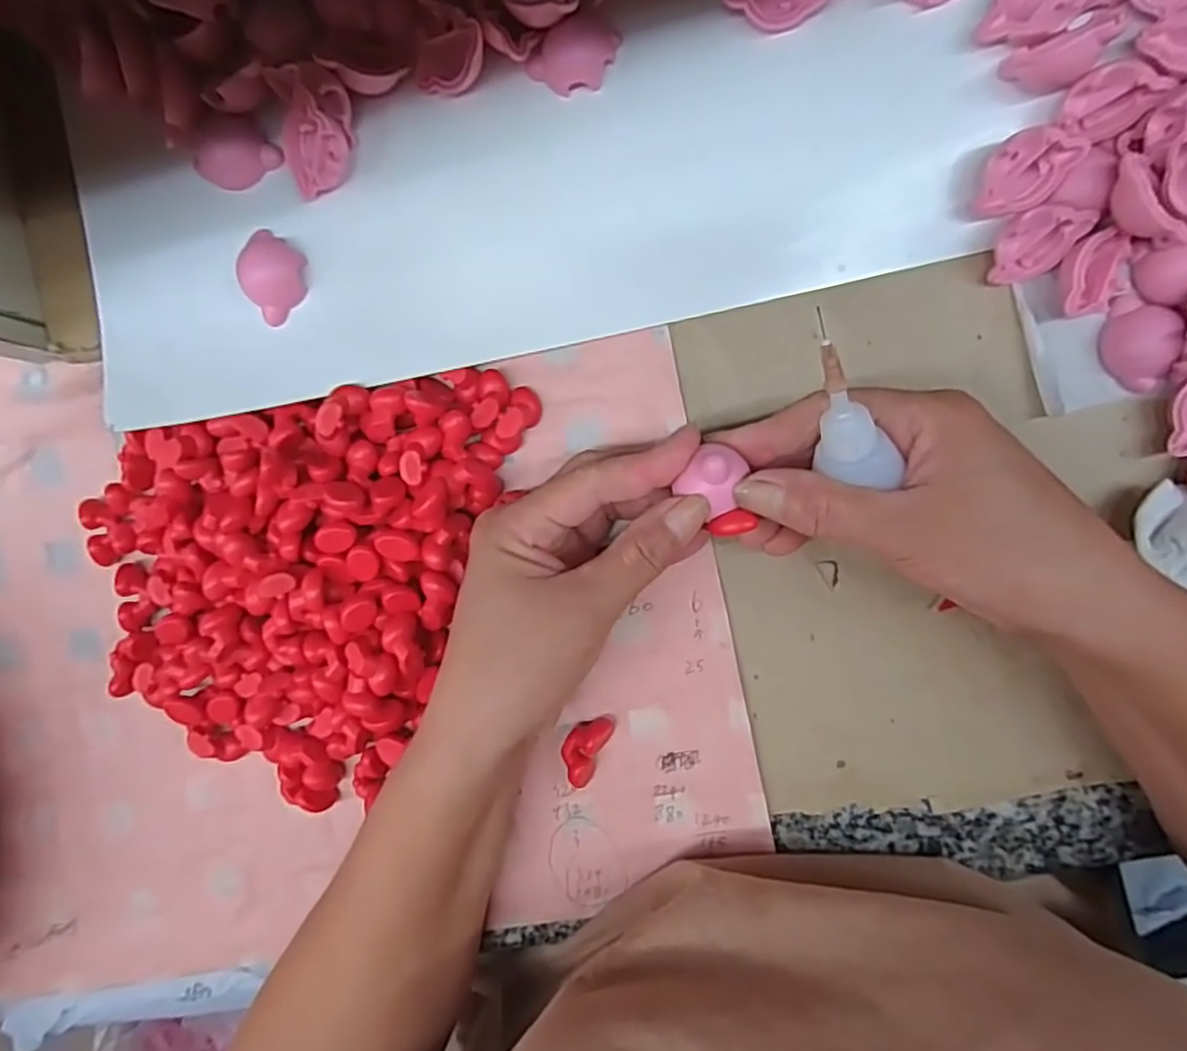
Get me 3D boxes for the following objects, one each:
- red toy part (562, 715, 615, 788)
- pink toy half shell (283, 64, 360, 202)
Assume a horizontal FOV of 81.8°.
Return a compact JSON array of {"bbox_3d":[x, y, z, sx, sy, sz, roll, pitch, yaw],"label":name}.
[{"bbox_3d":[-0.004,0.097,0.298,0.016,0.015,0.029,25,97,4],"label":"red toy part"},{"bbox_3d":[-0.111,-0.158,0.278,0.026,0.015,0.043,6,120,11],"label":"pink toy half shell"}]

